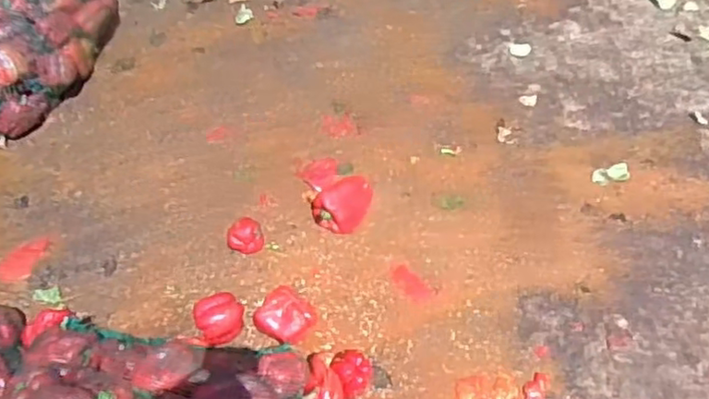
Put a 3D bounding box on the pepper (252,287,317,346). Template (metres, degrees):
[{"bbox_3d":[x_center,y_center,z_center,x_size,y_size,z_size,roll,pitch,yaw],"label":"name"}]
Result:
[{"bbox_3d":[-0.139,0.234,1.273,0.106,0.073,0.100,36,61,26],"label":"pepper"}]

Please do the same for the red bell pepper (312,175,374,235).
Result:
[{"bbox_3d":[-0.022,0.004,1.456,0.099,0.072,0.139,29,58,20],"label":"red bell pepper"}]

